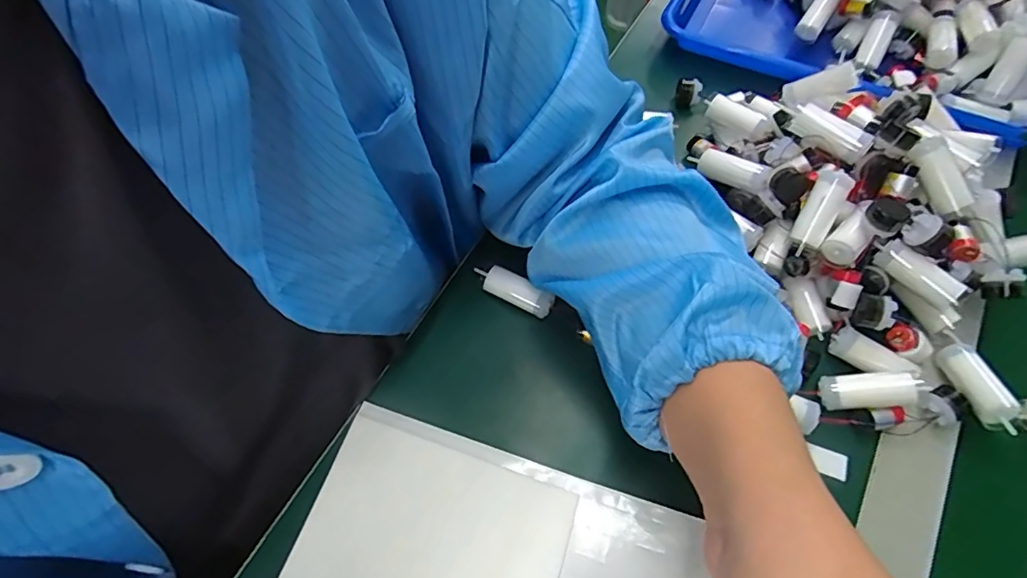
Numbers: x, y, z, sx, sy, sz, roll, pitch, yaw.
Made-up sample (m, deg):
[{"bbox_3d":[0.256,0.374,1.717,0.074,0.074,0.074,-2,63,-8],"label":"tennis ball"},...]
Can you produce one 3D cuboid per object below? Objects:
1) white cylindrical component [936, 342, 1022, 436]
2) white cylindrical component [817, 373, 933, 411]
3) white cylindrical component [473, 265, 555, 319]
[{"bbox_3d":[0.278,0.058,0.320,0.020,0.018,0.056,-4,45,1],"label":"white cylindrical component"},{"bbox_3d":[0.217,0.061,0.321,0.054,0.014,0.018,-9,56,21],"label":"white cylindrical component"},{"bbox_3d":[-0.001,0.001,0.371,0.059,0.016,0.017,27,64,18],"label":"white cylindrical component"}]

